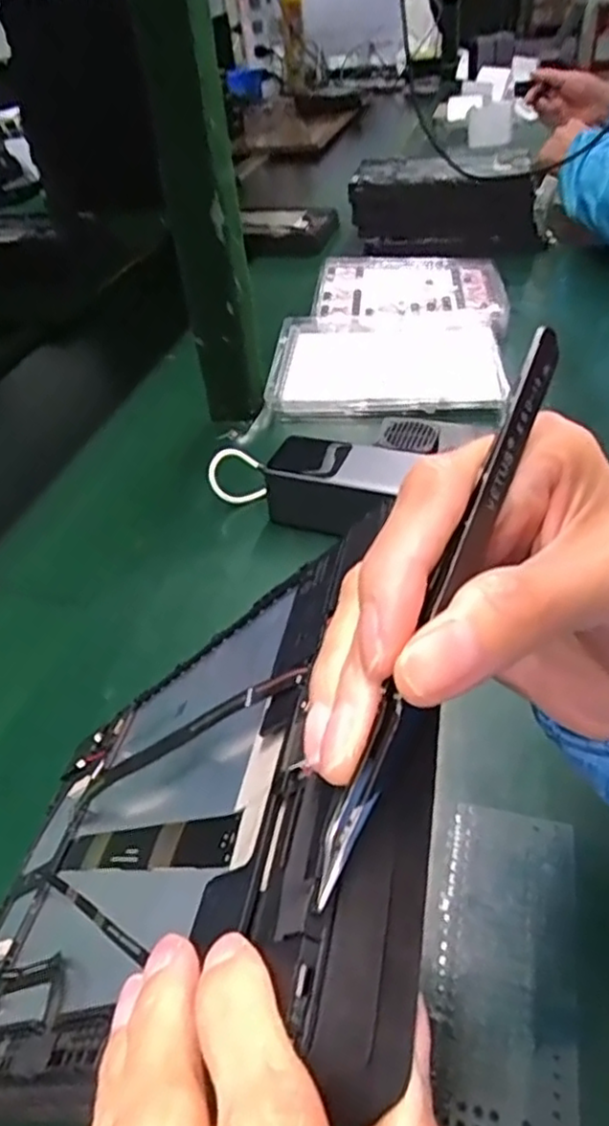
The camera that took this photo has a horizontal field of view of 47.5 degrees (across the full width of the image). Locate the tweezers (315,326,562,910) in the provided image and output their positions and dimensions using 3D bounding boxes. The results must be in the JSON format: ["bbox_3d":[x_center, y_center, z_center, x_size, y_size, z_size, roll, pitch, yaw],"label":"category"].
[{"bbox_3d":[0.027,0.006,0.133,0.005,0.009,0.118,20,80,26],"label":"tweezers"}]

